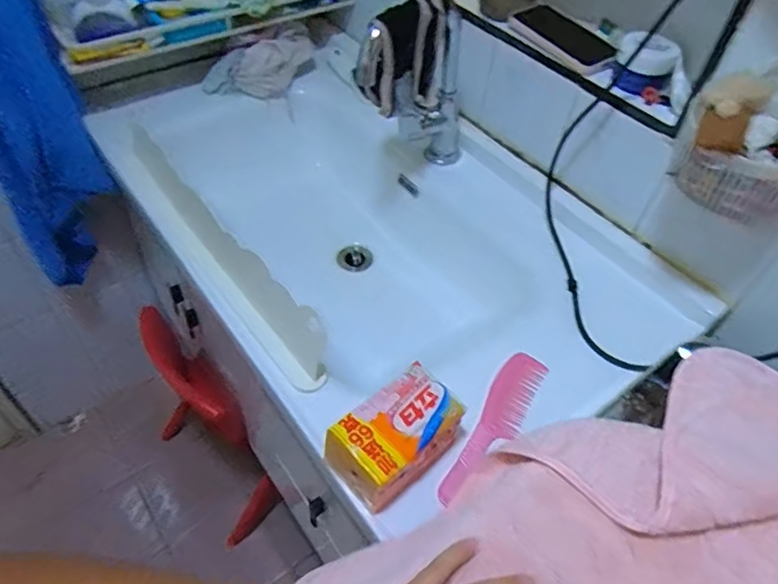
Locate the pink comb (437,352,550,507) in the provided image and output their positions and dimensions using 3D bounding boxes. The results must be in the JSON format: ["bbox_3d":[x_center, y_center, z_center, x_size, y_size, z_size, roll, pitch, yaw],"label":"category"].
[{"bbox_3d":[0.112,0.141,0.597,0.045,0.009,0.184,30,63,10],"label":"pink comb"}]

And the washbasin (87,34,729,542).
[{"bbox_3d":[-0.030,-0.080,0.842,0.495,0.246,0.779,-26,56,-24],"label":"washbasin"}]

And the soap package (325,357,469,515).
[{"bbox_3d":[0.005,0.137,0.536,0.122,0.068,0.073,-33,59,-28],"label":"soap package"}]

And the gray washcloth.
[{"bbox_3d":[-0.214,-0.379,0.960,0.196,0.073,0.068,-20,54,-21],"label":"gray washcloth"}]

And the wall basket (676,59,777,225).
[{"bbox_3d":[0.344,-0.134,0.542,0.125,0.121,0.127,35,56,23],"label":"wall basket"}]

